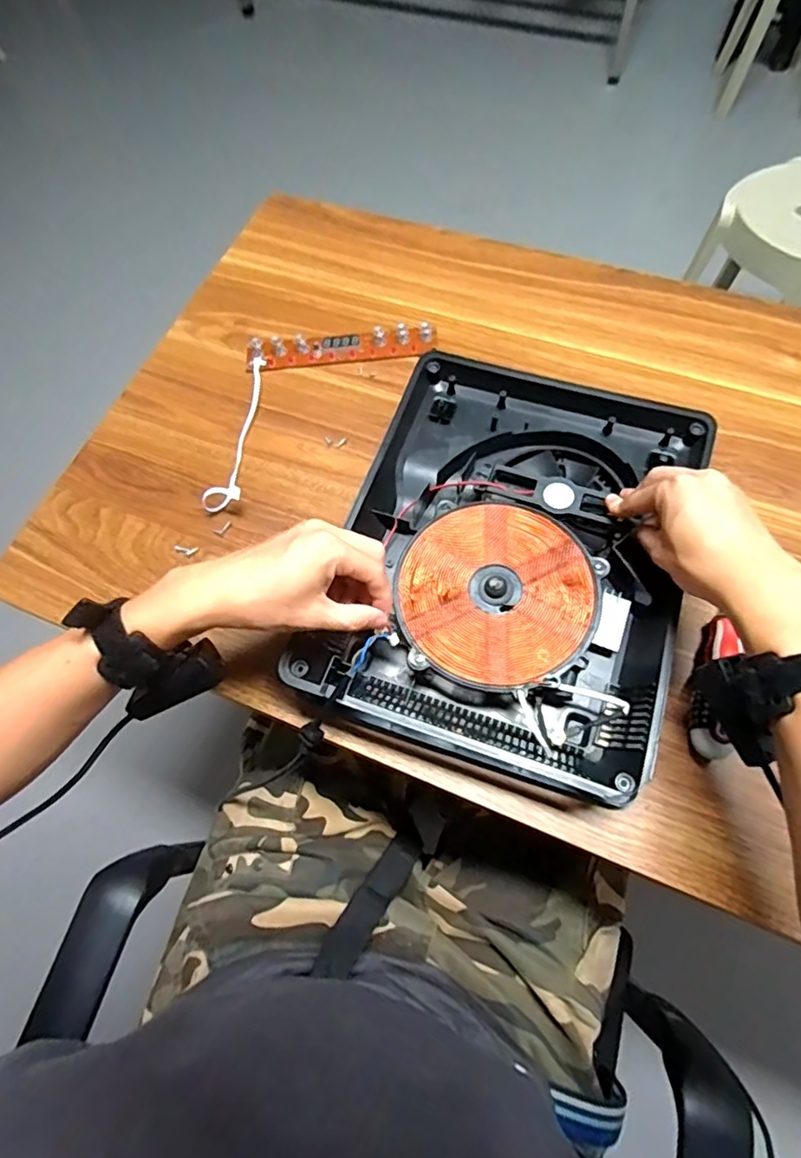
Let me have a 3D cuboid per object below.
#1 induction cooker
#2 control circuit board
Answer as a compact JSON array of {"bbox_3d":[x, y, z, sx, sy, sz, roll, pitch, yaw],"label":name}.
[{"bbox_3d":[0.093,-0.023,0.499,0.267,0.055,0.346,18,69,11],"label":"induction cooker"},{"bbox_3d":[-0.064,-0.256,0.648,0.207,0.015,0.036,-6,66,1],"label":"control circuit board"}]

